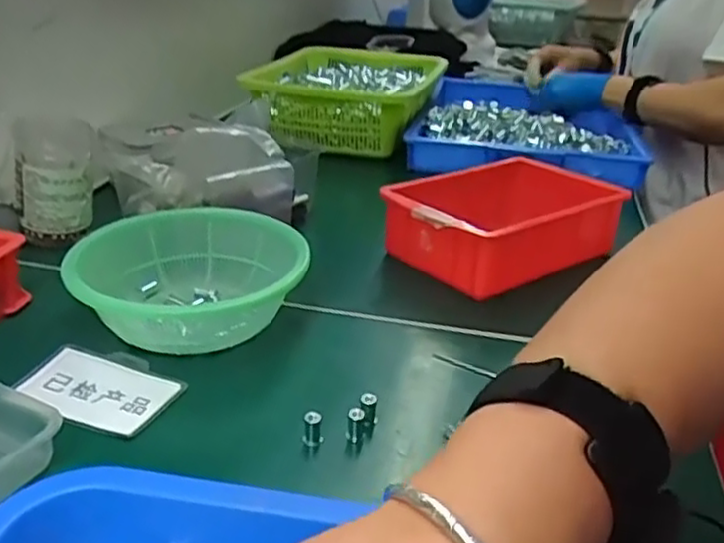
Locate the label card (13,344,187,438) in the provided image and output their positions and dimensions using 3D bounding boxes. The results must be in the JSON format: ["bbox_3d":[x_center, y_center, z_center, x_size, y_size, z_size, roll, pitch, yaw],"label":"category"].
[{"bbox_3d":[-0.163,0.071,0.429,0.095,0.005,0.065,12,30,16],"label":"label card"}]

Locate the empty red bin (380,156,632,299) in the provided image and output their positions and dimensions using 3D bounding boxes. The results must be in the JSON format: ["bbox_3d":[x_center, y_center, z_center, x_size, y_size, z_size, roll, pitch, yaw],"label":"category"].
[{"bbox_3d":[0.128,-0.048,0.630,0.202,0.063,0.138,-16,32,-35],"label":"empty red bin"}]

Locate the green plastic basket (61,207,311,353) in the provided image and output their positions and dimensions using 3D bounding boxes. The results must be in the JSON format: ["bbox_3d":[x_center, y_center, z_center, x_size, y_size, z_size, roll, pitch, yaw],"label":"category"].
[{"bbox_3d":[-0.122,0.007,0.507,0.154,0.059,0.162,8,26,8],"label":"green plastic basket"}]

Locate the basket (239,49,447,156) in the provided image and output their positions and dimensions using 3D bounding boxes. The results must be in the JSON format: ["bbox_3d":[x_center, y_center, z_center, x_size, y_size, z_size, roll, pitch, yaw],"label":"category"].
[{"bbox_3d":[-0.015,-0.256,1.004,0.229,0.086,0.325,7,26,7],"label":"basket"}]

